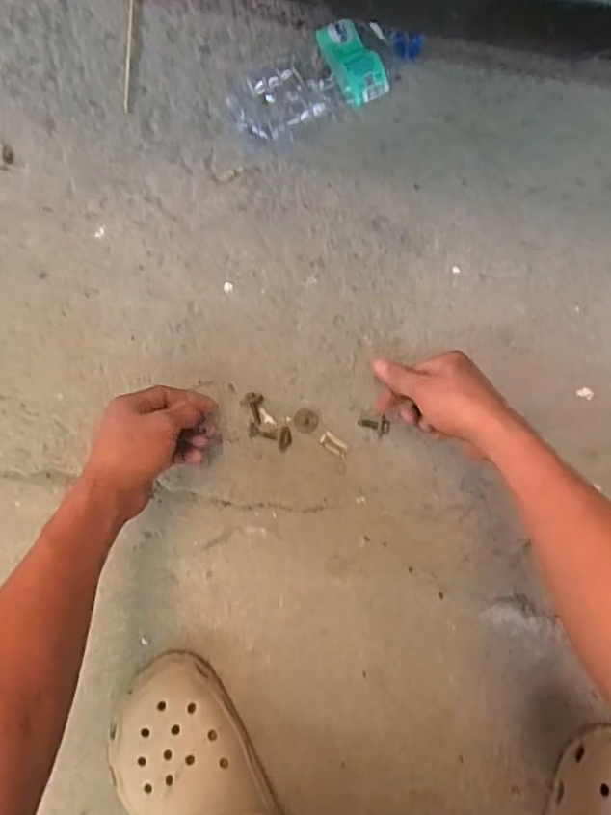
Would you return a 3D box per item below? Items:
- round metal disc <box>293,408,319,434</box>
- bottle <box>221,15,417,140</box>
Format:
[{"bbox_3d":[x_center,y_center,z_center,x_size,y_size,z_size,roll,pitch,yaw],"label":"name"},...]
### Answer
[{"bbox_3d":[0.001,0.013,0.582,0.024,0.010,0.025,0,82,1],"label":"round metal disc"},{"bbox_3d":[0.025,-0.346,0.613,0.216,0.049,0.092,-23,82,-3],"label":"bottle"}]

